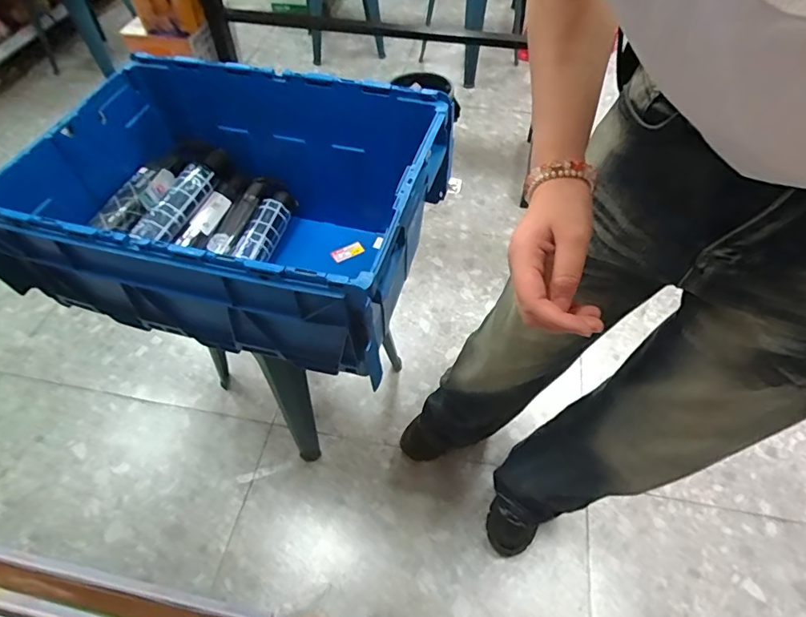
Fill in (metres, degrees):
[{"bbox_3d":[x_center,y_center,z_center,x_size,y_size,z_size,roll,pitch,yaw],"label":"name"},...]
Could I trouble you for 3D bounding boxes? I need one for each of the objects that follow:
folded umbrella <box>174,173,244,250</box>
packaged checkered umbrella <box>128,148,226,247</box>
[{"bbox_3d":[-0.356,-0.179,0.866,0.032,0.039,0.200,11,55,8],"label":"folded umbrella"},{"bbox_3d":[-0.393,-0.204,0.832,0.043,0.040,0.259,11,55,8],"label":"packaged checkered umbrella"}]

